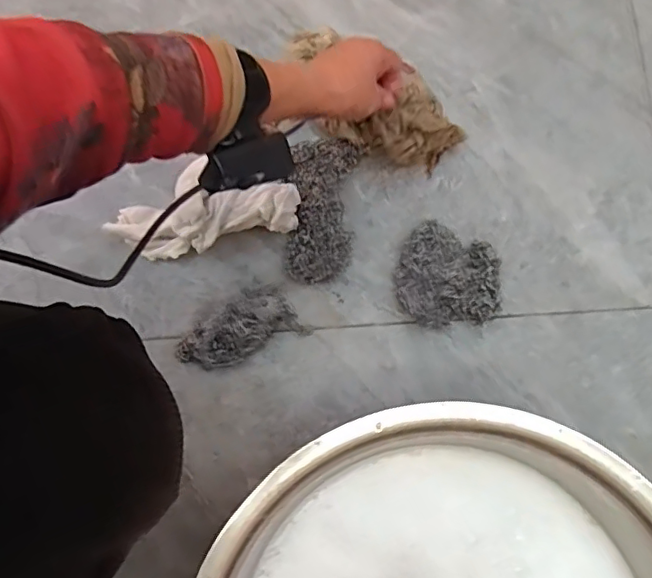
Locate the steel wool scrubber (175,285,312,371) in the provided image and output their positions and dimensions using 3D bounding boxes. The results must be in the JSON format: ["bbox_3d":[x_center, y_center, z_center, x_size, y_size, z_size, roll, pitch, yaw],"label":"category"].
[{"bbox_3d":[-0.092,0.043,0.586,0.129,0.029,0.060,-22,80,-4],"label":"steel wool scrubber"}]

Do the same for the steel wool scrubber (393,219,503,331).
[{"bbox_3d":[0.126,-0.014,0.599,0.104,0.028,0.105,0,79,0],"label":"steel wool scrubber"}]

